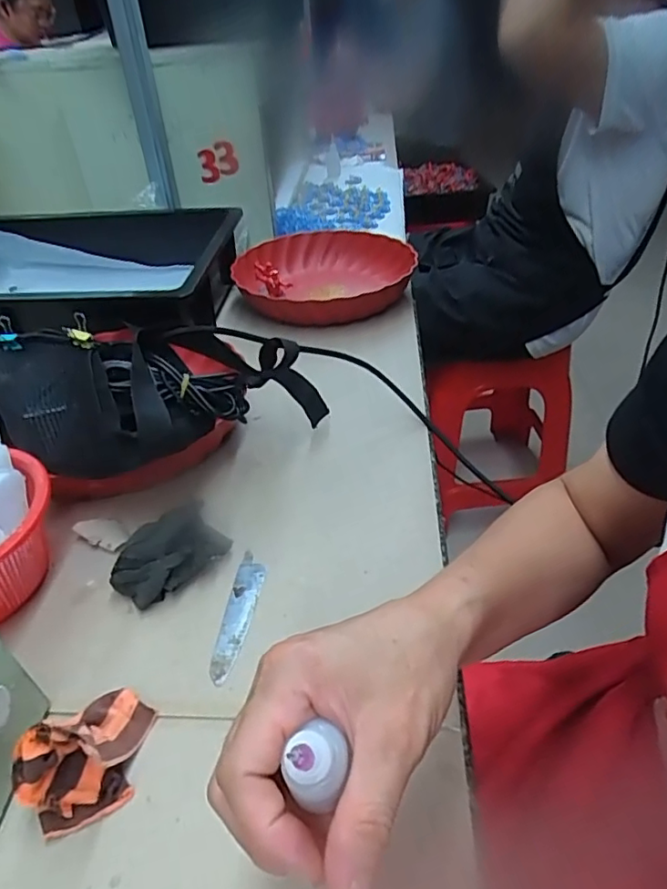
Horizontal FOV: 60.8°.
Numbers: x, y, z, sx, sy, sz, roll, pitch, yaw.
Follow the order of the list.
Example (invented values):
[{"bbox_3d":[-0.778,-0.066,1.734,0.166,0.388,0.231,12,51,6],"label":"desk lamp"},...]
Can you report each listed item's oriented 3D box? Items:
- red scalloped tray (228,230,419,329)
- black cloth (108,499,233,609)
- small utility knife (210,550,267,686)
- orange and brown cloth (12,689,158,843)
[{"bbox_3d":[-0.011,-0.229,0.787,0.243,0.052,0.241,-7,39,-4],"label":"red scalloped tray"},{"bbox_3d":[-0.124,0.079,0.422,0.081,0.026,0.054,-30,46,-29],"label":"black cloth"},{"bbox_3d":[-0.066,0.117,0.394,0.021,0.004,0.100,3,39,9],"label":"small utility knife"},{"bbox_3d":[-0.135,0.161,0.306,0.060,0.044,0.072,-5,38,-3],"label":"orange and brown cloth"}]

